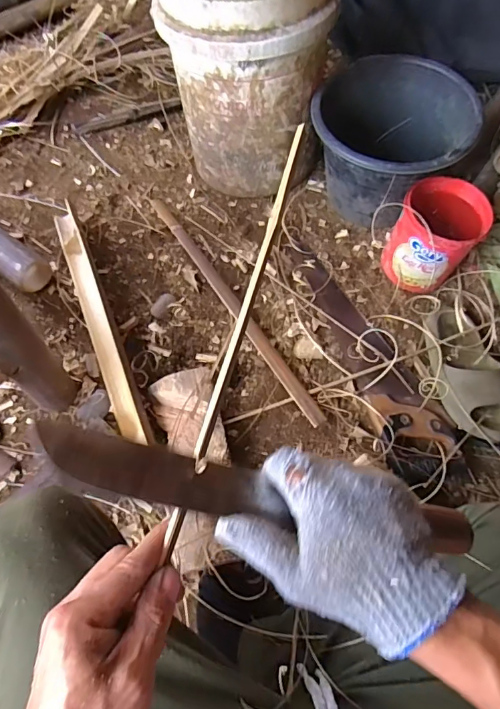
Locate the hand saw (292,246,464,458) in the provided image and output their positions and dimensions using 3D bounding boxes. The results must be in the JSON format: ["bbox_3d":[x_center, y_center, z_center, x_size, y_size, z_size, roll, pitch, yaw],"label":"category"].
[{"bbox_3d":[0.183,-0.025,0.802,0.112,0.031,0.458,-27,68,-13],"label":"hand saw"}]

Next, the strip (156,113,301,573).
[{"bbox_3d":[-0.006,-0.025,0.332,0.008,0.010,0.332,15,76,7],"label":"strip"}]

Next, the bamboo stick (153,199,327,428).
[{"bbox_3d":[-0.039,-0.104,0.853,0.030,0.026,0.569,-29,68,-14],"label":"bamboo stick"}]

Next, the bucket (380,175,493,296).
[{"bbox_3d":[0.324,-0.207,0.820,0.132,0.150,0.132,0,64,-1],"label":"bucket"}]

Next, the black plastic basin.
[{"bbox_3d":[0.257,-0.394,0.882,0.273,0.202,0.266,0,64,-1],"label":"black plastic basin"}]

